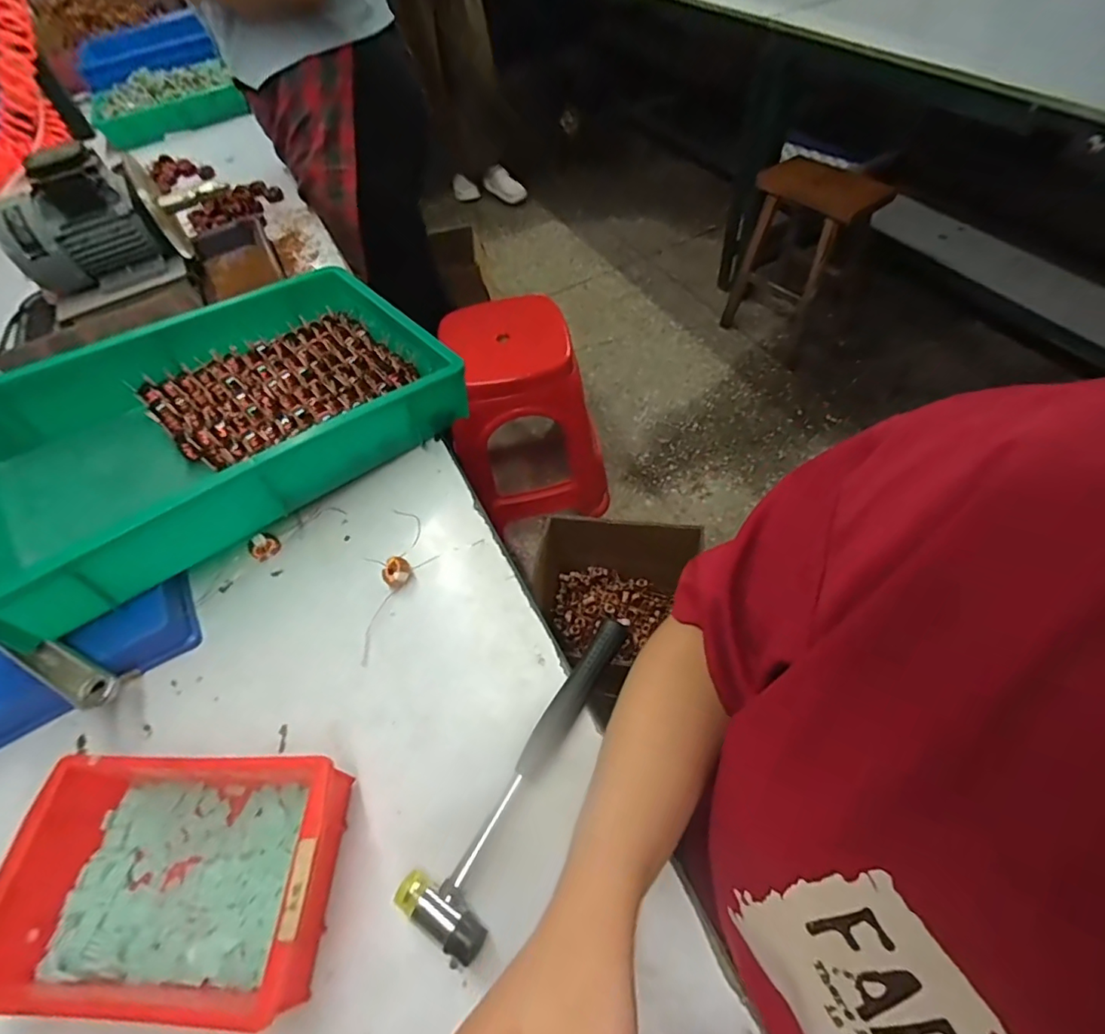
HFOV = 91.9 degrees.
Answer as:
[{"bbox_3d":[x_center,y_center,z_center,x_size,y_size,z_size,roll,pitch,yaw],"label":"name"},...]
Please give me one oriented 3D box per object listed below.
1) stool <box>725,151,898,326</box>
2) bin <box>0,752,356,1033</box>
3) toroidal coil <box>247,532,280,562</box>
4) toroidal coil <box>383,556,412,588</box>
[{"bbox_3d":[0.712,-0.735,1.529,0.232,0.462,0.300,-31,57,-15],"label":"stool"},{"bbox_3d":[-0.244,0.233,0.348,0.204,0.065,0.129,-2,55,5],"label":"bin"},{"bbox_3d":[-0.282,0.027,0.519,0.015,0.026,0.026,36,66,27],"label":"toroidal coil"},{"bbox_3d":[-0.142,0.050,0.487,0.024,0.023,0.019,-23,56,-9],"label":"toroidal coil"}]

